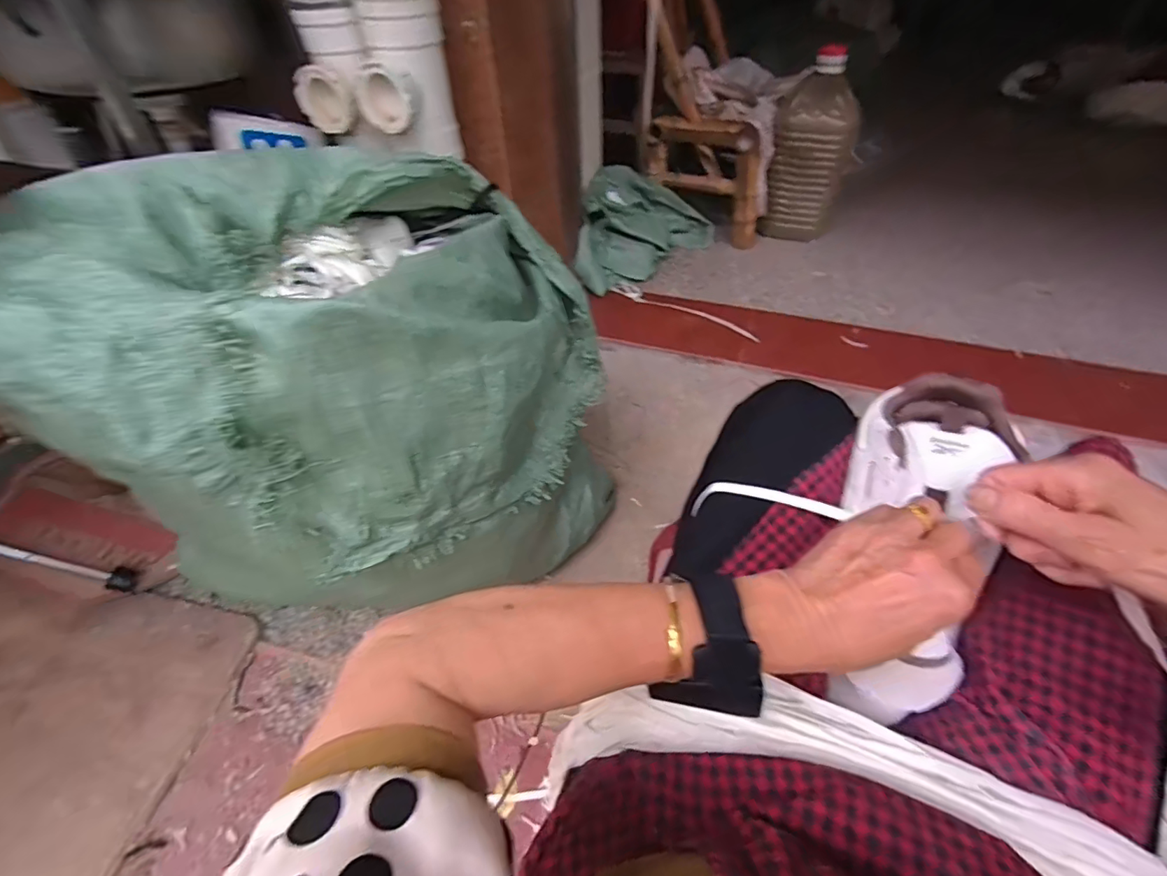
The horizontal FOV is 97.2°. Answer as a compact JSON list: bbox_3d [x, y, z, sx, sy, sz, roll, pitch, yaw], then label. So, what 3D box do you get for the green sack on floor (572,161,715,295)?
[{"bbox_3d":[0.165,-0.528,1.309,0.321,0.157,0.378,6,47,9],"label":"green sack on floor"}]

